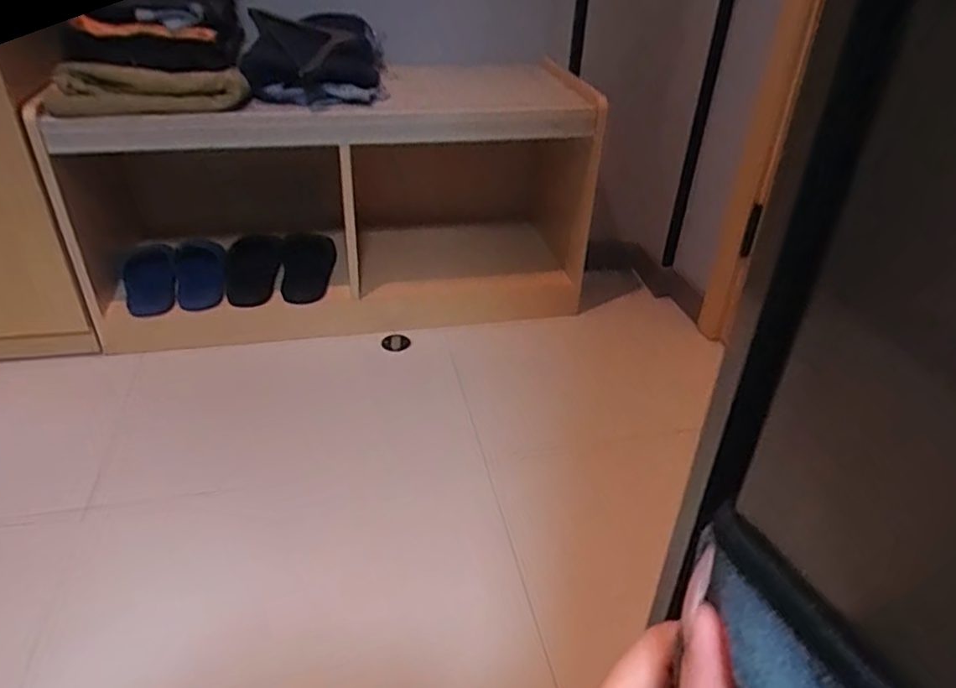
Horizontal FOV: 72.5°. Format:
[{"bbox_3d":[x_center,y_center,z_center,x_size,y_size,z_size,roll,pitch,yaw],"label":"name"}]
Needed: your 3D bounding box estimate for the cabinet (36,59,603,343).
[{"bbox_3d":[-0.270,-0.299,1.335,0.988,0.487,0.370,-7,34,-15],"label":"cabinet"}]

